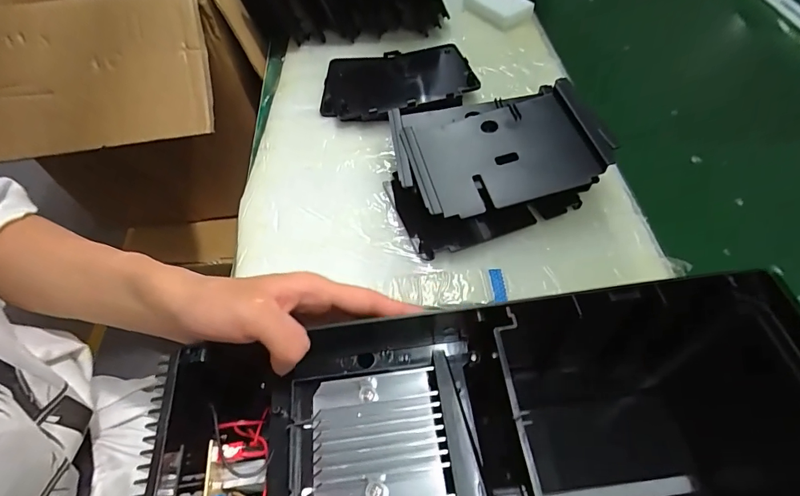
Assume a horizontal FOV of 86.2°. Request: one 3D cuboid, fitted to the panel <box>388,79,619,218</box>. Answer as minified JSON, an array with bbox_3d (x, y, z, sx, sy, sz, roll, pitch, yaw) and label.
[{"bbox_3d":[0.096,-0.114,0.445,0.198,0.034,0.161,-11,55,-7],"label":"panel"}]

